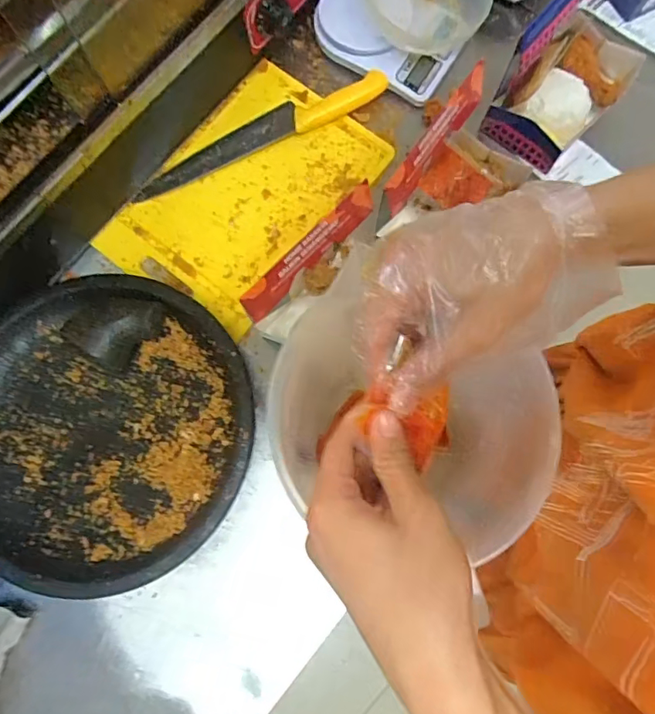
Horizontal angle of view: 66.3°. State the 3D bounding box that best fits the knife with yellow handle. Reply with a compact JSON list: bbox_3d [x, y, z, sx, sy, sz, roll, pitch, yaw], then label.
[{"bbox_3d":[-0.090,-0.296,0.657,0.351,0.024,0.049,-23,78,-4],"label":"knife with yellow handle"}]

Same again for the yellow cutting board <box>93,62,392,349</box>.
[{"bbox_3d":[-0.106,-0.212,0.653,0.223,0.019,0.336,38,81,9],"label":"yellow cutting board"}]

